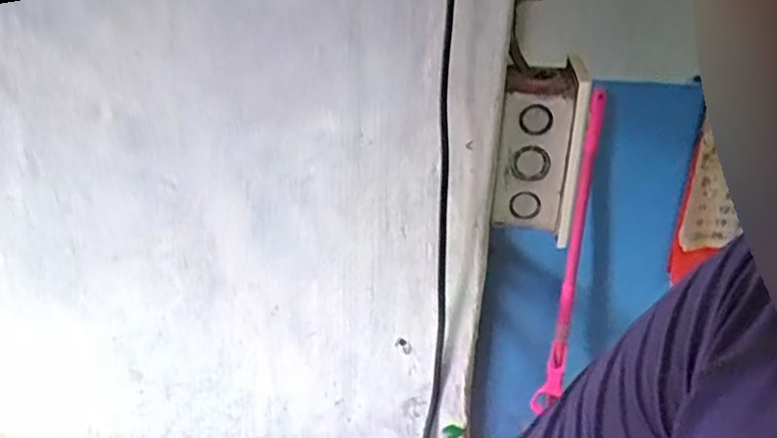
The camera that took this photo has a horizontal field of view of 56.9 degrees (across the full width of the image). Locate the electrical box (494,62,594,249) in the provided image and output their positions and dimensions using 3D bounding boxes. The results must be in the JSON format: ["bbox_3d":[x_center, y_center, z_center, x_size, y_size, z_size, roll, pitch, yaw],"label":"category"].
[{"bbox_3d":[0.101,-0.047,0.483,0.052,0.111,0.055,7,27,10],"label":"electrical box"}]

